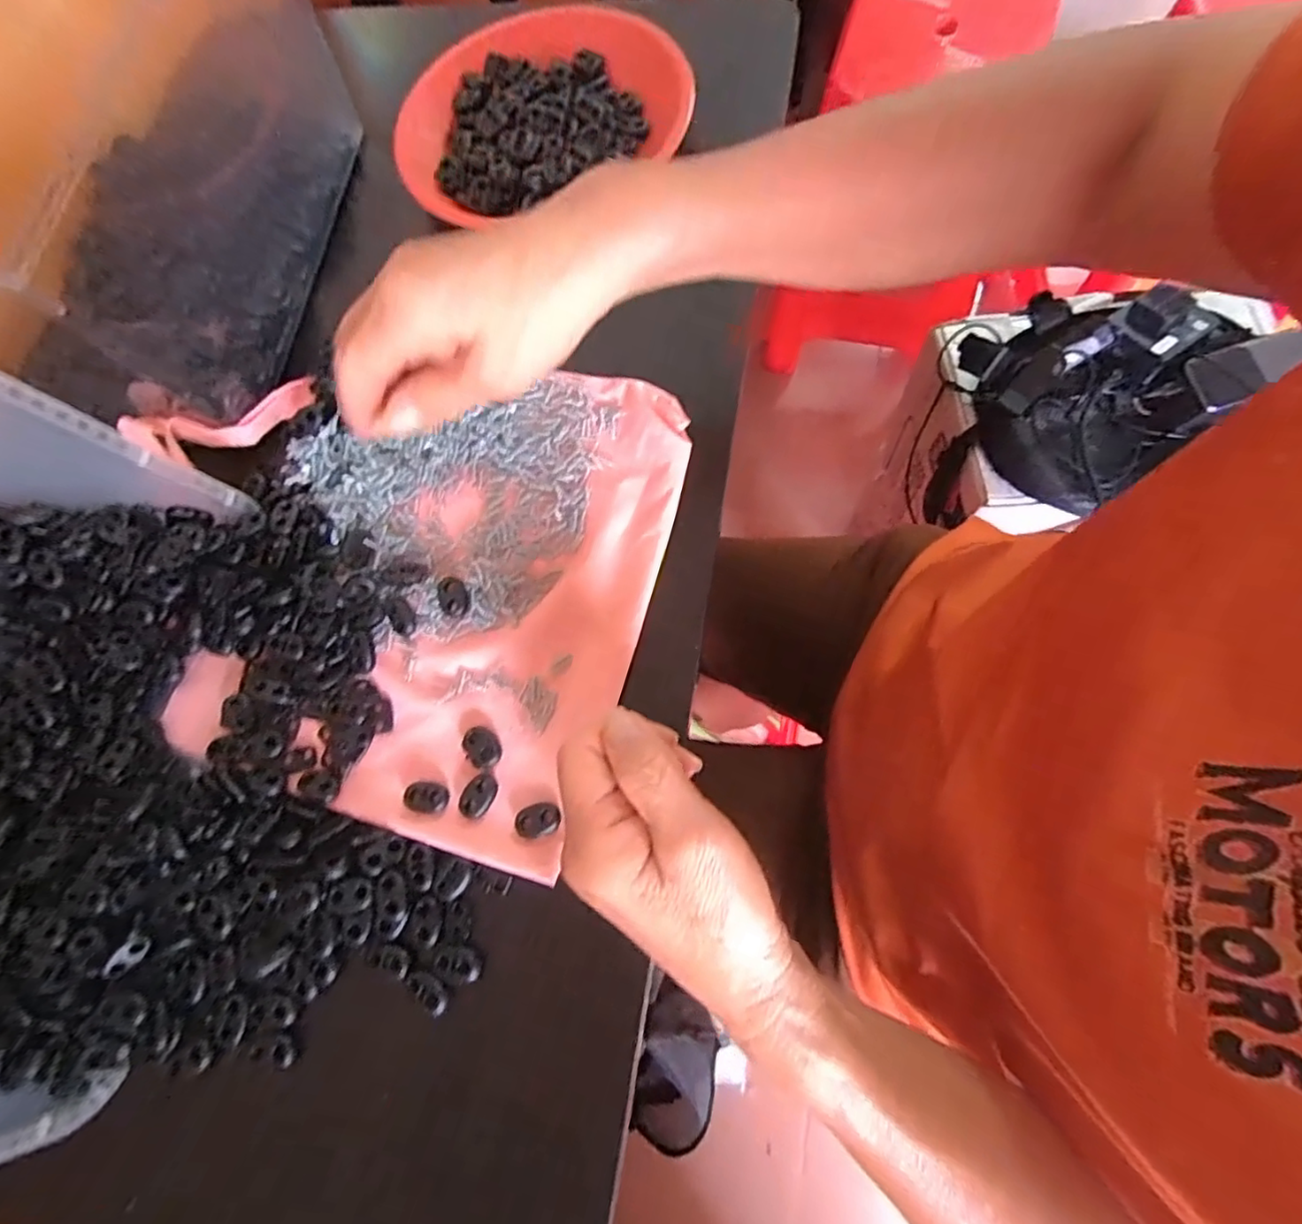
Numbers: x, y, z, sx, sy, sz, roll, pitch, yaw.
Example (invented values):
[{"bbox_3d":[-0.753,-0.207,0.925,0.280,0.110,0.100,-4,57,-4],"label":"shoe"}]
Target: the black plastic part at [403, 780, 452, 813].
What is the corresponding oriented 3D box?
[{"bbox_3d":[-0.109,0.090,0.294,0.020,0.006,0.014,12,74,5],"label":"black plastic part"}]

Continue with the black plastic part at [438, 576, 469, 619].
[{"bbox_3d":[-0.105,-0.009,0.322,0.015,0.007,0.023,-19,74,-4],"label":"black plastic part"}]

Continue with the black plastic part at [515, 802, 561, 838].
[{"bbox_3d":[-0.053,0.098,0.286,0.022,0.007,0.015,-11,74,-1],"label":"black plastic part"}]

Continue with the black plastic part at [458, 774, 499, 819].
[{"bbox_3d":[-0.084,0.089,0.293,0.015,0.004,0.020,28,76,9],"label":"black plastic part"}]

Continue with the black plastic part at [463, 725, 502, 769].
[{"bbox_3d":[-0.085,0.067,0.302,0.016,0.004,0.021,-32,75,-7],"label":"black plastic part"}]

